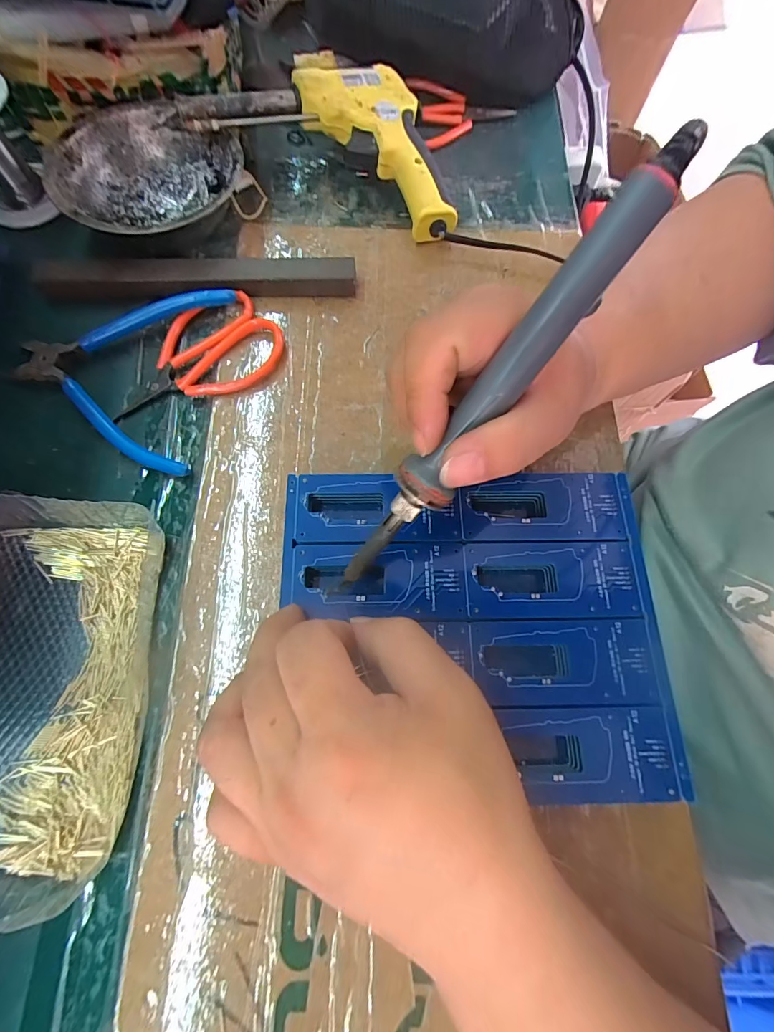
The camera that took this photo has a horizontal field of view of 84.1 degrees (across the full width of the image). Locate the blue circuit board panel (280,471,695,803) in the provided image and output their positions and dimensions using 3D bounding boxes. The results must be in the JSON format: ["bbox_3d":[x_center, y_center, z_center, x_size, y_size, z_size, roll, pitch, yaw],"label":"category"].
[{"bbox_3d":[0.043,0.052,0.219,0.190,0.004,0.157,0,72,-2],"label":"blue circuit board panel"}]

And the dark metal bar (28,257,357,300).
[{"bbox_3d":[-0.130,-0.164,0.296,0.215,0.018,0.024,0,72,-2],"label":"dark metal bar"}]

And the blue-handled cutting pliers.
[{"bbox_3d":[-0.172,-0.094,0.274,0.122,0.019,0.127,8,72,1],"label":"blue-handled cutting pliers"}]

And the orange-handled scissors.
[{"bbox_3d":[-0.124,-0.107,0.282,0.109,0.011,0.069,-18,73,-8],"label":"orange-handled scissors"}]

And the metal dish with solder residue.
[{"bbox_3d":[-0.164,-0.240,0.310,0.131,0.044,0.125,1,72,-2],"label":"metal dish with solder residue"}]

